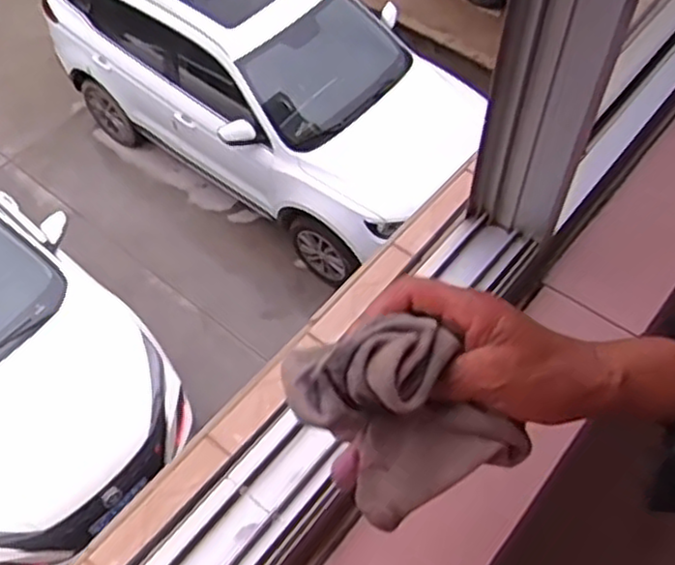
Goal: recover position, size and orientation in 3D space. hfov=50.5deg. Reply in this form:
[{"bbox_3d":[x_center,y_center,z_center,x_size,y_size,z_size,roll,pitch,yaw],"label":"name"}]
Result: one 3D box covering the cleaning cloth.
[{"bbox_3d":[0.030,0.066,0.376,0.103,0.082,0.081,38,64,24],"label":"cleaning cloth"}]

